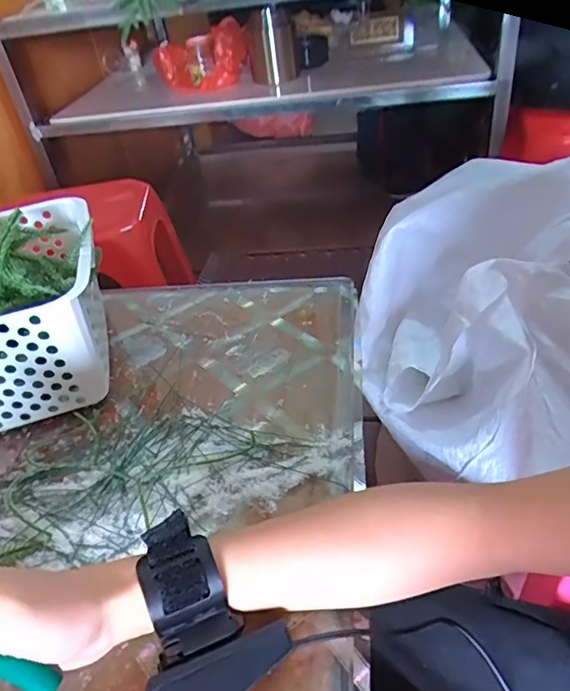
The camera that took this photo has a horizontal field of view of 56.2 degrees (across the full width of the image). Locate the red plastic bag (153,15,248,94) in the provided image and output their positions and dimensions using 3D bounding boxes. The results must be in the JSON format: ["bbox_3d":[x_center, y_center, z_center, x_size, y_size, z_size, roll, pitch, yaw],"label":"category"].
[{"bbox_3d":[-0.209,-0.716,1.324,0.217,0.139,0.107,-11,39,-7],"label":"red plastic bag"}]

